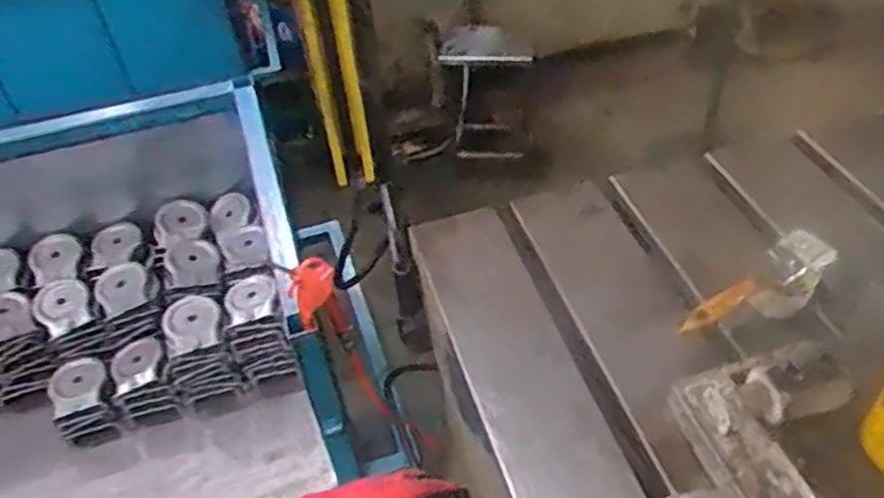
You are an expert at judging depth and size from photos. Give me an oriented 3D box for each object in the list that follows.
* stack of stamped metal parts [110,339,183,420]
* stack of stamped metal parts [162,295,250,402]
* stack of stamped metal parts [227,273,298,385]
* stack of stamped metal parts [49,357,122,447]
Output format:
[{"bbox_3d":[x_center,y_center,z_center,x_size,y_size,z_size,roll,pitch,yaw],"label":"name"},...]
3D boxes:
[{"bbox_3d":[-0.521,0.236,1.267,0.095,0.122,0.113,-16,46,-11],"label":"stack of stamped metal parts"},{"bbox_3d":[-0.432,0.177,1.287,0.109,0.146,0.125,-17,46,-12],"label":"stack of stamped metal parts"},{"bbox_3d":[-0.333,0.147,1.311,0.096,0.153,0.125,-15,46,-10],"label":"stack of stamped metal parts"},{"bbox_3d":[-0.623,0.270,1.260,0.100,0.087,0.131,-23,47,-17],"label":"stack of stamped metal parts"}]

